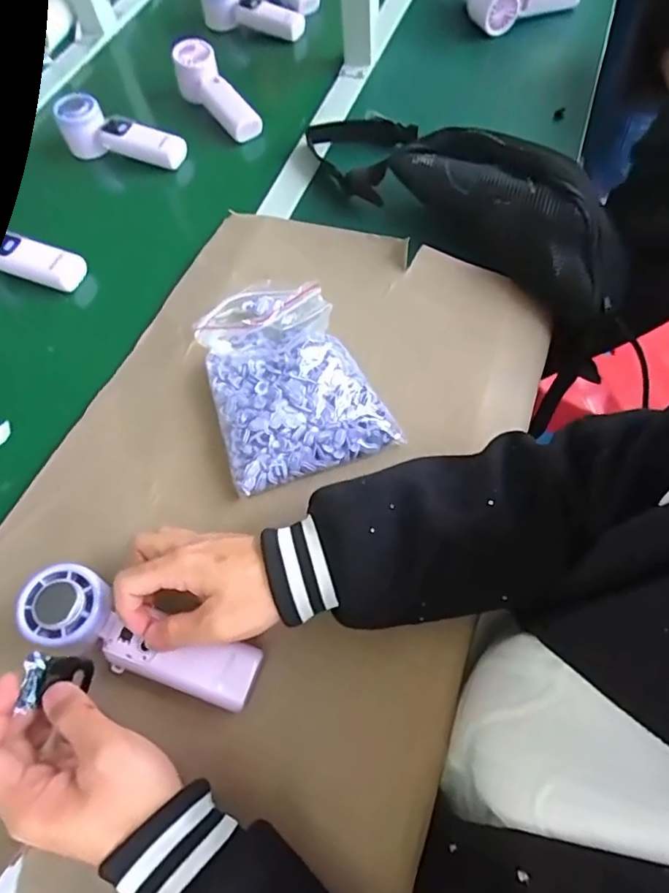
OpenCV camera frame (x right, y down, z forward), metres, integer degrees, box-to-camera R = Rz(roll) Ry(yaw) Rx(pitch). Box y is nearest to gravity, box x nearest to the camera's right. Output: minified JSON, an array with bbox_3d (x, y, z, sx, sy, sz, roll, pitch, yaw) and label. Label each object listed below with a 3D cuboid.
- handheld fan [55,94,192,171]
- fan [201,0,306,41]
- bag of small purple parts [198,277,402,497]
[{"bbox_3d":[-0.266,-0.389,0.692,0.156,0.054,0.058,20,64,14],"label":"handheld fan"},{"bbox_3d":[-0.125,-0.655,0.825,0.169,0.055,0.045,21,64,15],"label":"fan"},{"bbox_3d":[-0.046,-0.068,0.499,0.141,0.049,0.202,-20,62,-7],"label":"bag of small purple parts"}]

